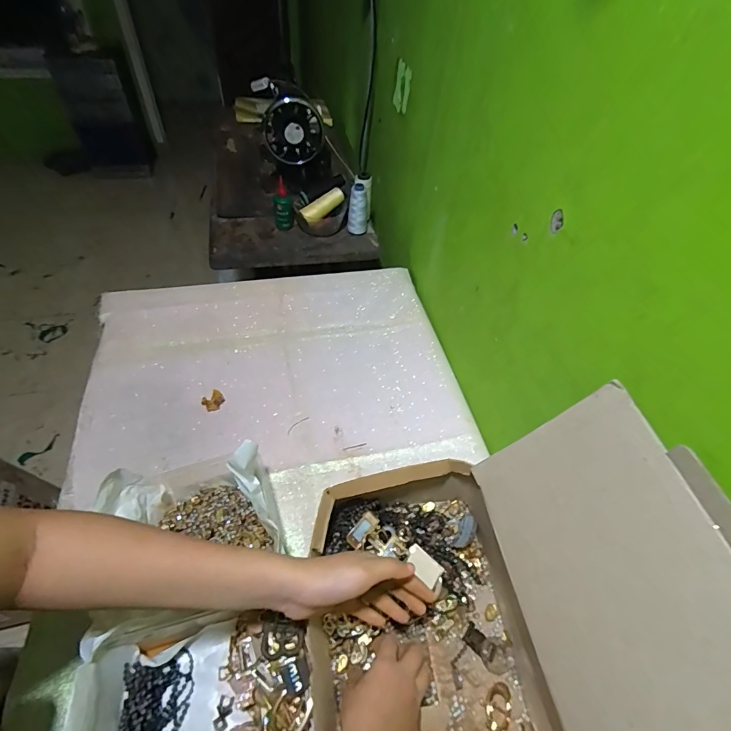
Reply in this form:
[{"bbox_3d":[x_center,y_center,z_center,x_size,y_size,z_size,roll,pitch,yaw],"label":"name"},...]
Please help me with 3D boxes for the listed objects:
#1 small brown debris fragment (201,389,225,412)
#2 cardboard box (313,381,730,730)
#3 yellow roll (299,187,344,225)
[{"bbox_3d":[-0.249,0.058,0.651,0.033,0.004,0.034,-31,59,-27],"label":"small brown debris fragment"},{"bbox_3d":[0.114,0.224,0.350,0.269,0.280,0.324,-6,51,-9],"label":"cardboard box"},{"bbox_3d":[-0.100,-0.377,0.940,0.107,0.034,0.028,-35,57,0],"label":"yellow roll"}]

